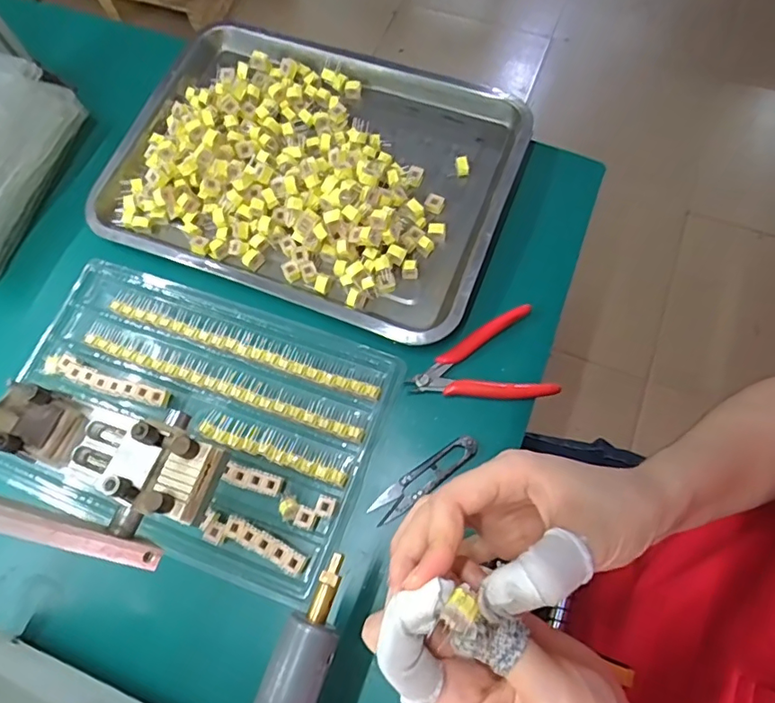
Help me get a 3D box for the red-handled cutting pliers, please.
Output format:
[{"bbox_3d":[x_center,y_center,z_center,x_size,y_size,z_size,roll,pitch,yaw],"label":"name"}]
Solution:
[{"bbox_3d":[0.079,0.011,0.458,0.120,0.011,0.082,-15,69,-3],"label":"red-handled cutting pliers"}]

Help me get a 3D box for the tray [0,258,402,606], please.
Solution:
[{"bbox_3d":[-0.173,0.050,0.460,0.321,0.022,0.215,19,71,9],"label":"tray"}]

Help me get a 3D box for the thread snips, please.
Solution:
[{"bbox_3d":[0.030,0.103,0.428,0.100,0.009,0.022,-36,72,-11],"label":"thread snips"}]

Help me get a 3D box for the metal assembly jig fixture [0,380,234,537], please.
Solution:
[{"bbox_3d":[-0.153,0.049,0.277,0.136,0.037,0.056,21,71,10],"label":"metal assembly jig fixture"}]

